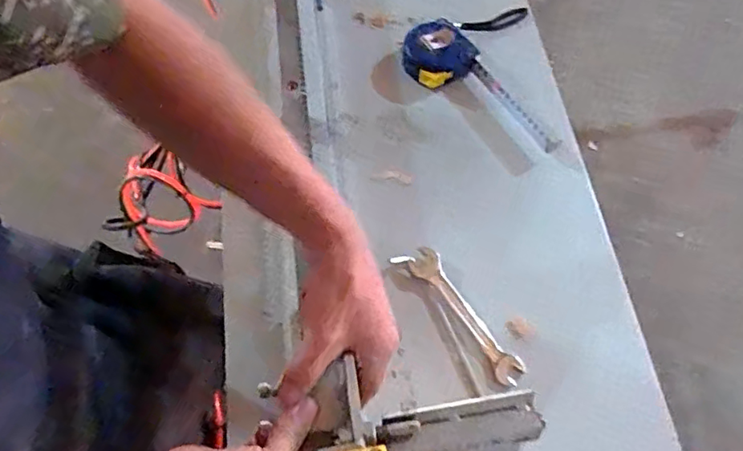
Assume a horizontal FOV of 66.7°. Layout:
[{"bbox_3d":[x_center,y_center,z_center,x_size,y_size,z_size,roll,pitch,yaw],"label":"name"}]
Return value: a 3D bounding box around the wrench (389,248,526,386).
[{"bbox_3d":[0.087,0.082,0.545,0.038,0.014,0.158,-38,73,-19],"label":"wrench"}]

